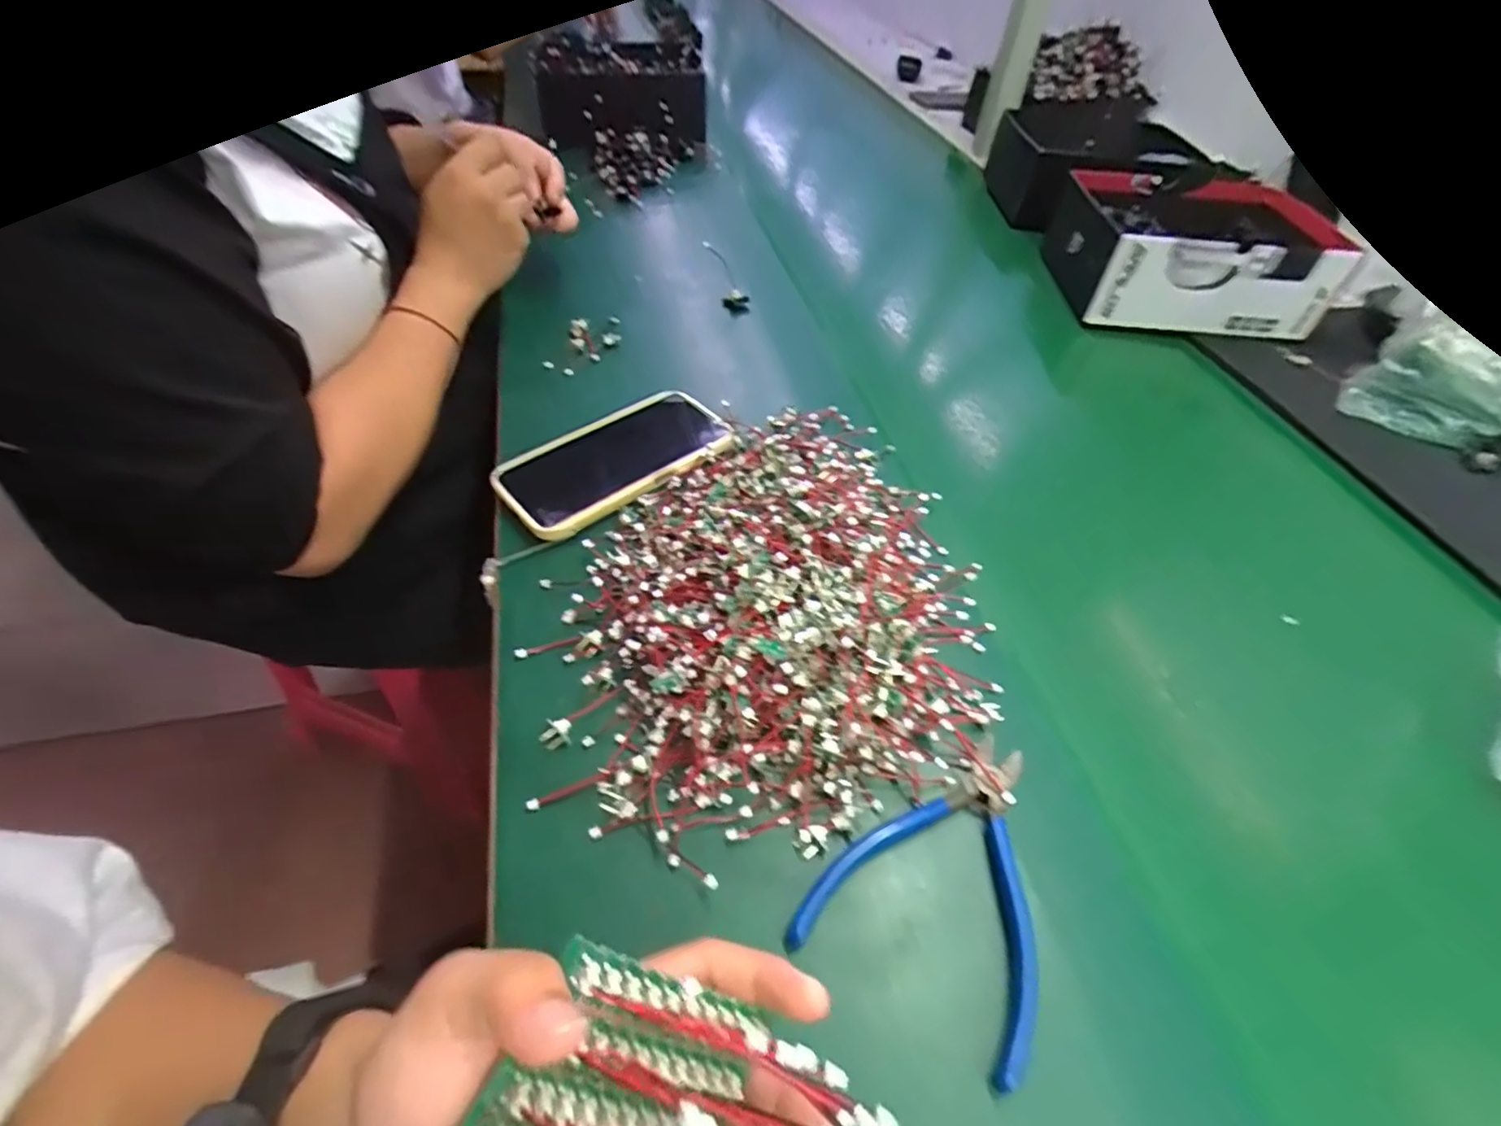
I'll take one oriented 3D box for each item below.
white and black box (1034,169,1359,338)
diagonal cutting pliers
[{"bbox_3d":[0.476,-0.352,0.722,0.243,0.084,0.229,7,49,2],"label":"white and black box"},{"bbox_3d":[0.092,0.141,0.306,0.100,0.011,0.135,24,51,16],"label":"diagonal cutting pliers"}]

